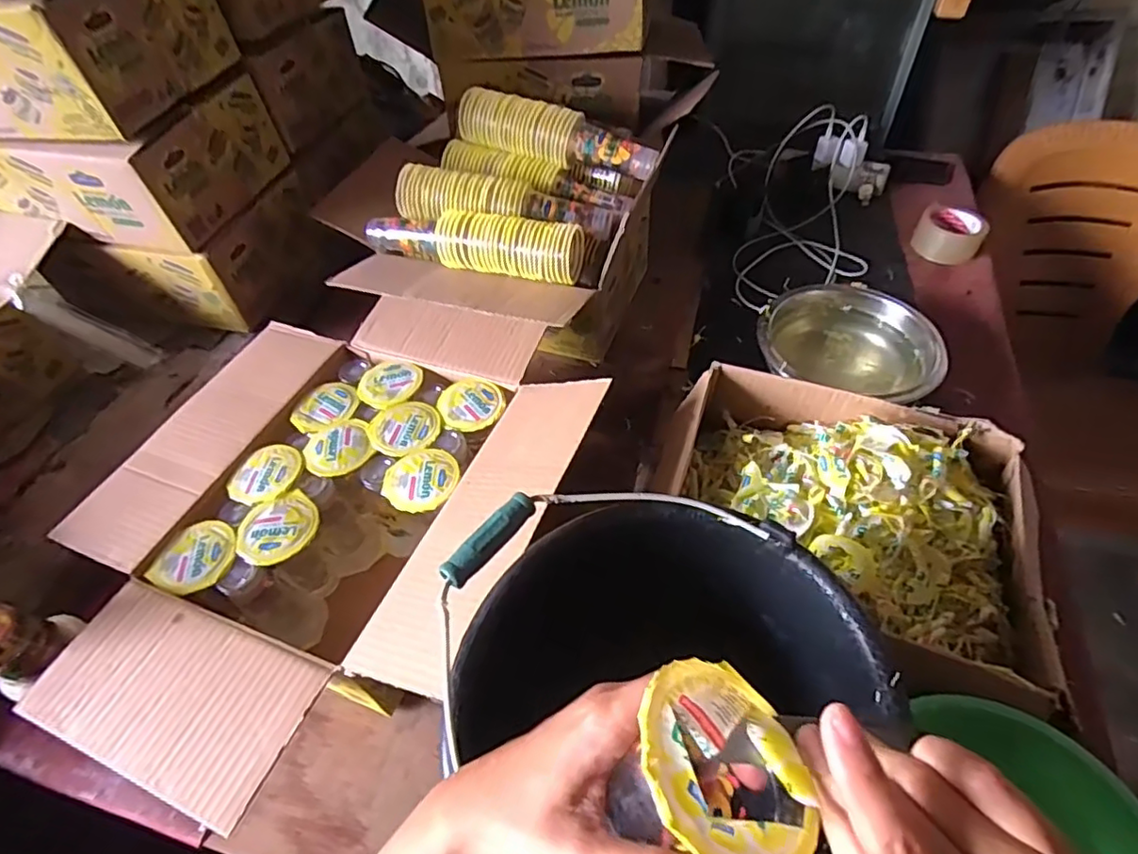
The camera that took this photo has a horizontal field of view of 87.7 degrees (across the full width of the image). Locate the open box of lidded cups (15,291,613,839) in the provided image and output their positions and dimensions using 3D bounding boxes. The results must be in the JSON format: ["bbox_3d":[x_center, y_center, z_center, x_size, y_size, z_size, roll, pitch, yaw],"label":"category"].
[{"bbox_3d":[-0.255,0.068,0.632,0.437,0.176,0.542,31,58,24],"label":"open box of lidded cups"}]

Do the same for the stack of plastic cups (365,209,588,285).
[{"bbox_3d":[-0.131,-0.246,0.783,0.295,0.071,0.070,10,52,10],"label":"stack of plastic cups"}]

